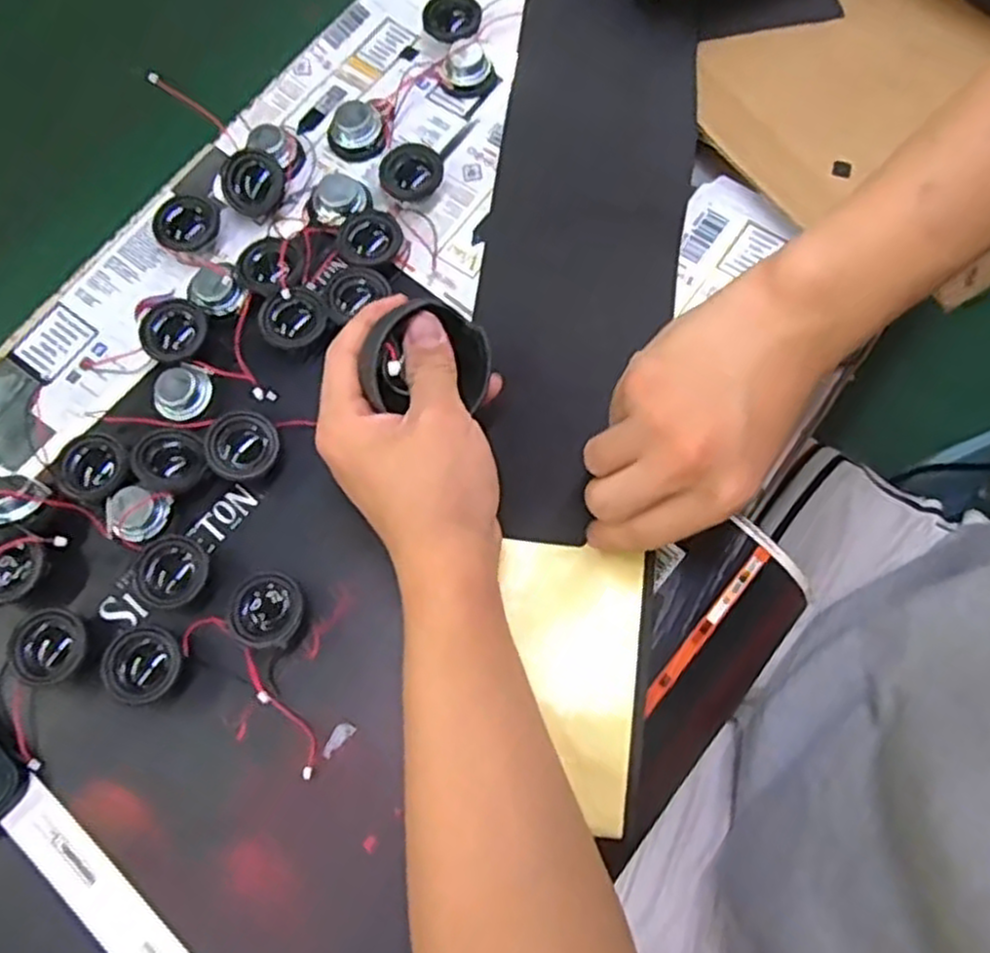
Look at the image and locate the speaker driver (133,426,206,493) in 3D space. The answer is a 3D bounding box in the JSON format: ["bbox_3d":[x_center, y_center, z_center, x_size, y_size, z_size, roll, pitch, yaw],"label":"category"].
[{"bbox_3d":[-0.163,-0.008,0.384,0.037,0.018,0.031,30,75,11],"label":"speaker driver"}]

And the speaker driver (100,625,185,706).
[{"bbox_3d":[-0.165,0.088,0.356,0.035,0.017,0.034,0,72,1],"label":"speaker driver"}]

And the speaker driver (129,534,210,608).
[{"bbox_3d":[-0.155,0.048,0.371,0.034,0.020,0.033,0,72,1],"label":"speaker driver"}]

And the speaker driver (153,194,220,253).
[{"bbox_3d":[-0.173,-0.144,0.430,0.031,0.018,0.035,-11,72,-2],"label":"speaker driver"}]

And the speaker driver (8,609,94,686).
[{"bbox_3d":[-0.210,0.081,0.359,0.032,0.019,0.031,0,72,1],"label":"speaker driver"}]

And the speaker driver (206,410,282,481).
[{"bbox_3d":[-0.127,-0.015,0.388,0.033,0.020,0.035,0,72,1],"label":"speaker driver"}]

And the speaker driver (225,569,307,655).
[{"bbox_3d":[-0.108,0.064,0.364,0.037,0.020,0.035,0,72,1],"label":"speaker driver"}]

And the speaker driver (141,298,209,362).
[{"bbox_3d":[-0.171,-0.077,0.411,0.034,0.017,0.034,0,72,1],"label":"speaker driver"}]

